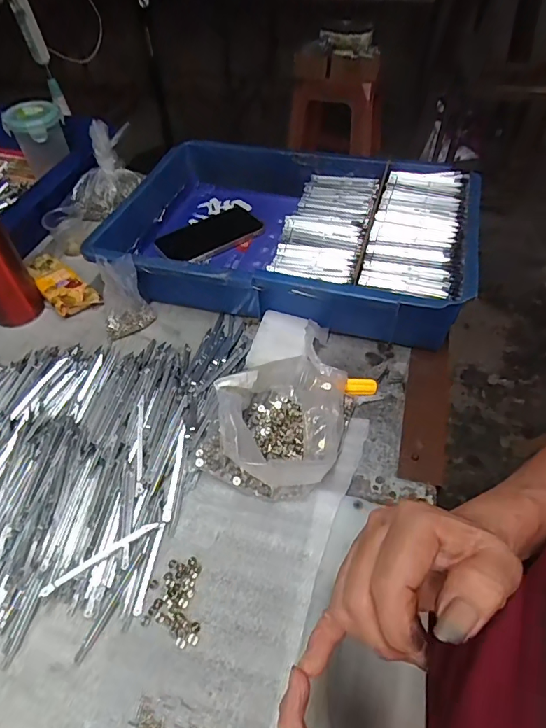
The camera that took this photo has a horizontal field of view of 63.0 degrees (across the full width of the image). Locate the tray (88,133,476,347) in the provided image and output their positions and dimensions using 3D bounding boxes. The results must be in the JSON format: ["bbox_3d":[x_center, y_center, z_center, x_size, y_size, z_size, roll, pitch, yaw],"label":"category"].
[{"bbox_3d":[0.020,-0.163,0.578,0.441,0.091,0.288,13,51,11],"label":"tray"}]

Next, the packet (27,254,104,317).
[{"bbox_3d":[-0.269,-0.100,0.570,0.053,0.038,0.108,-33,56,-24],"label":"packet"}]

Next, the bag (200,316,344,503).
[{"bbox_3d":[0.004,0.046,0.394,0.116,0.068,0.125,17,52,16],"label":"bag"}]

